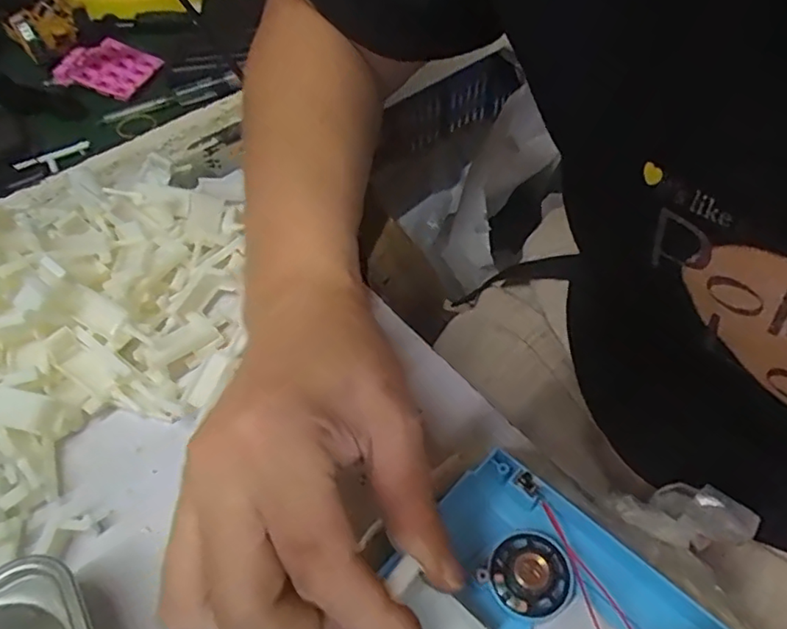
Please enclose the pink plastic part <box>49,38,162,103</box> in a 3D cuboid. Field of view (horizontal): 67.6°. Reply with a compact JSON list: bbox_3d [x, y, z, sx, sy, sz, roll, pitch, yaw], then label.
[{"bbox_3d":[-0.244,-0.213,0.500,0.082,0.016,0.062,22,55,19],"label":"pink plastic part"}]

